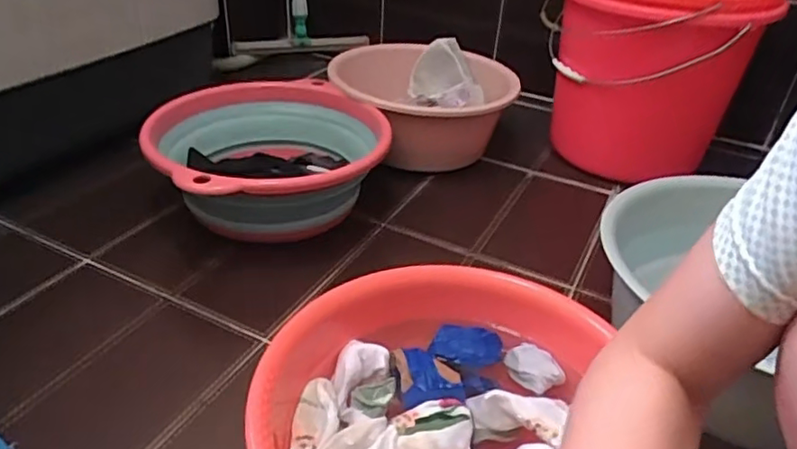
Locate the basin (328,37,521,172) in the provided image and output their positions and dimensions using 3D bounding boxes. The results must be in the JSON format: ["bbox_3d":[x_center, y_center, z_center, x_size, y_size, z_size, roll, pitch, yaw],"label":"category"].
[{"bbox_3d":[0.043,-0.214,1.129,0.319,0.163,0.326,4,34,-2],"label":"basin"}]

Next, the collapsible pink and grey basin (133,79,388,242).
[{"bbox_3d":[-0.186,-0.090,0.929,0.340,0.148,0.327,4,34,-2],"label":"collapsible pink and grey basin"}]

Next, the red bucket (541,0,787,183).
[{"bbox_3d":[0.412,-0.266,1.054,0.282,0.322,0.281,-7,36,-17],"label":"red bucket"}]

